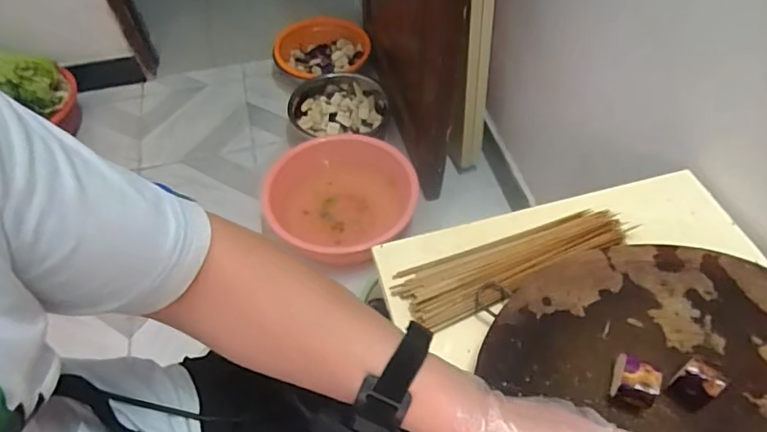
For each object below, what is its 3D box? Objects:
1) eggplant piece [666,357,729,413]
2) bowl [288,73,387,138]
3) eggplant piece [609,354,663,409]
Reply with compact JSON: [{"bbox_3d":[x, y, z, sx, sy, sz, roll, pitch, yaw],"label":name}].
[{"bbox_3d":[0.256,0.141,0.428,0.032,0.031,0.031,-33,59,-21],"label":"eggplant piece"},{"bbox_3d":[-0.127,-0.286,1.406,0.256,0.101,0.264,-1,53,1],"label":"bowl"},{"bbox_3d":[0.210,0.138,0.432,0.035,0.021,0.033,23,57,18],"label":"eggplant piece"}]

